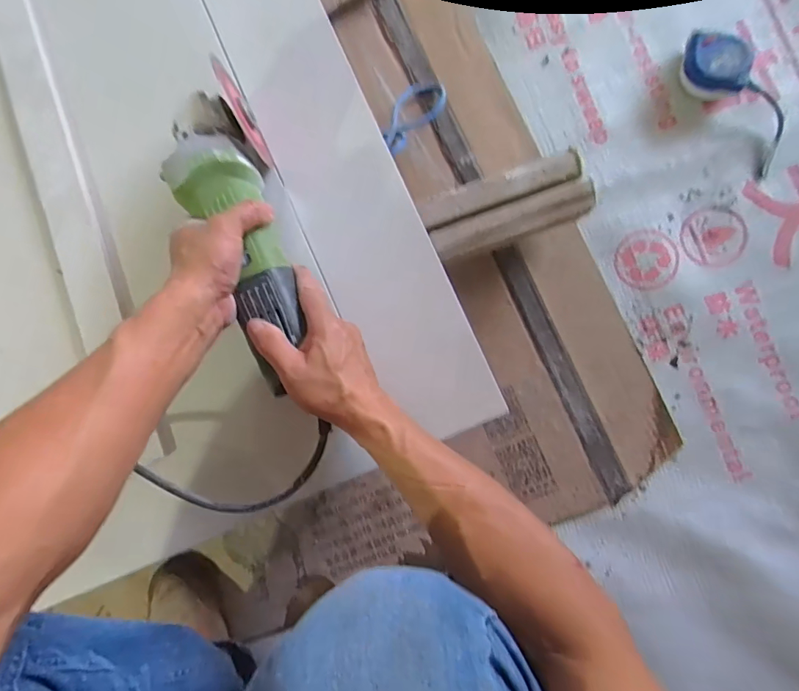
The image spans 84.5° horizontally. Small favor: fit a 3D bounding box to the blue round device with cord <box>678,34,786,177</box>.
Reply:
[{"bbox_3d":[0.373,-0.274,0.471,0.068,0.035,0.167,-34,85,6],"label":"blue round device with cord"}]

